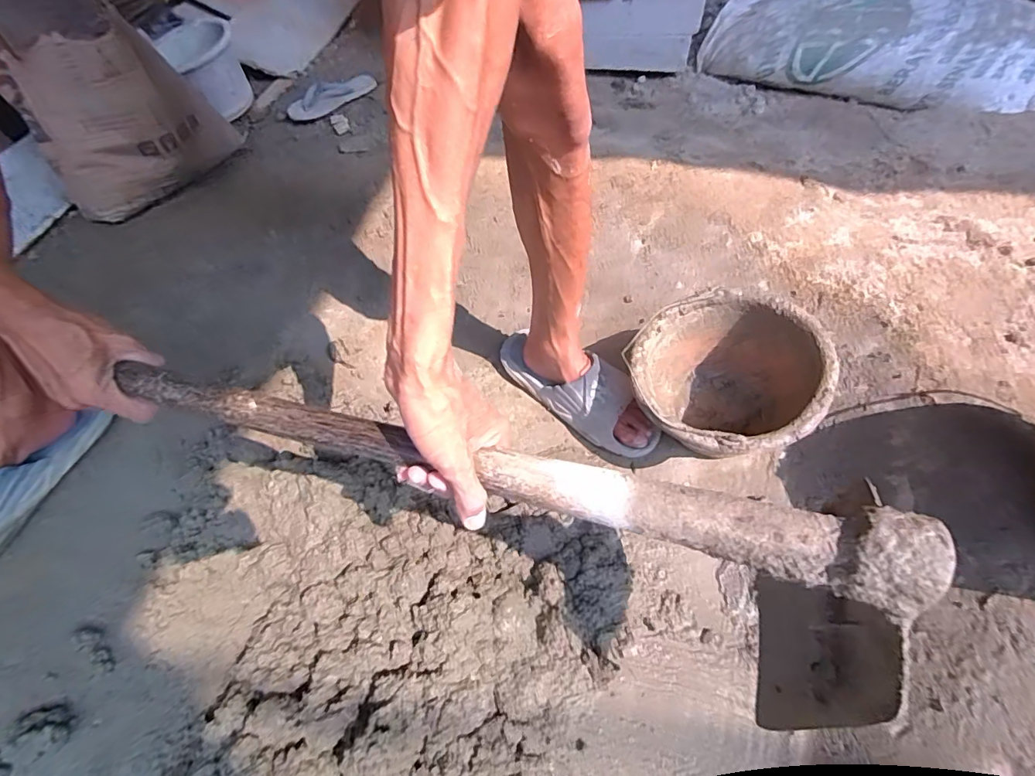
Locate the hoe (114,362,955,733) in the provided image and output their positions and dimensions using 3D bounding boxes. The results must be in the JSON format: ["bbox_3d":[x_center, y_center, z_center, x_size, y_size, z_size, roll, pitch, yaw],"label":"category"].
[{"bbox_3d":[-0.056,0.105,0.413,0.630,0.217,0.105,15,58,11],"label":"hoe"}]

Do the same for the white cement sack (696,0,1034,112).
[{"bbox_3d":[0.849,-0.828,1.139,0.759,0.151,0.344,20,55,17],"label":"white cement sack"}]

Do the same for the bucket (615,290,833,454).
[{"bbox_3d":[0.291,0.010,0.716,0.241,0.188,0.244,-2,55,3],"label":"bucket"}]

